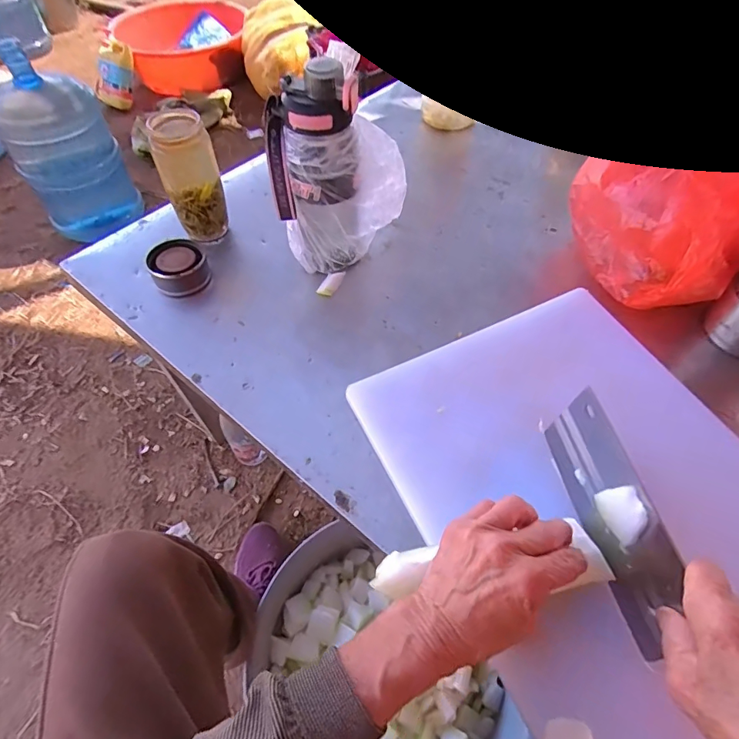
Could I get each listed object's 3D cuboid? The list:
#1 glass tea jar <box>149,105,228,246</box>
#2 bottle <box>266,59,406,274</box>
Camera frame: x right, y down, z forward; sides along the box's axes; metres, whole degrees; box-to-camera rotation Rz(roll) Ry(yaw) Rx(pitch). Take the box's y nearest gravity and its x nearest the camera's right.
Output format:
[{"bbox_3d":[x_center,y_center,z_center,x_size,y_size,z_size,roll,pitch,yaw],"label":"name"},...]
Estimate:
[{"bbox_3d":[-0.224,-0.240,0.581,0.066,0.158,0.057,-15,57,-10],"label":"glass tea jar"},{"bbox_3d":[-0.030,-0.223,0.528,0.164,0.220,0.078,-17,57,-11],"label":"bottle"}]

